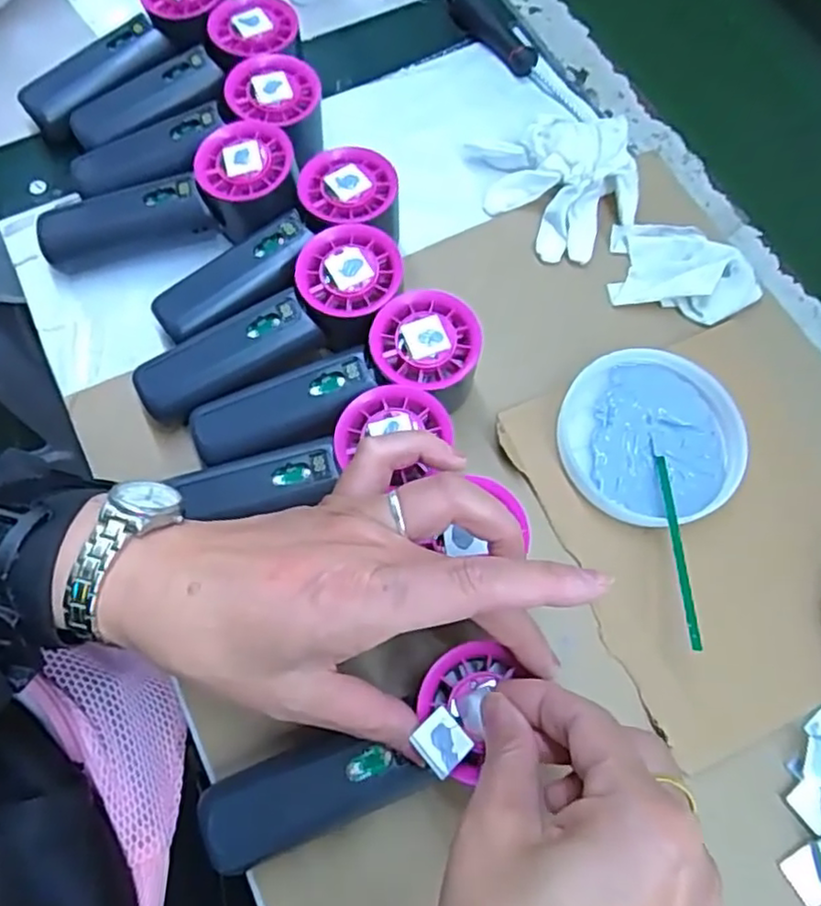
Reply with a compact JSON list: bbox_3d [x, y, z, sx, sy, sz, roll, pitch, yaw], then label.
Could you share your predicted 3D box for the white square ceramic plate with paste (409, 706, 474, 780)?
[{"bbox_3d":[0.013,0.116,0.266,0.022,0.004,0.020,-28,68,-42],"label":"white square ceramic plate with paste"}]

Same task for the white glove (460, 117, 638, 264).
[{"bbox_3d":[0.095,-0.174,0.424,0.094,0.035,0.100,-10,70,-6],"label":"white glove"}]

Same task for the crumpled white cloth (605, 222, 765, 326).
[{"bbox_3d":[0.171,-0.117,0.411,0.089,0.029,0.062,12,69,3],"label":"crumpled white cloth"}]

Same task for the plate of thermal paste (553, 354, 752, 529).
[{"bbox_3d":[0.138,-0.009,0.373,0.109,0.018,0.097,-13,70,-7],"label":"plate of thermal paste"}]

